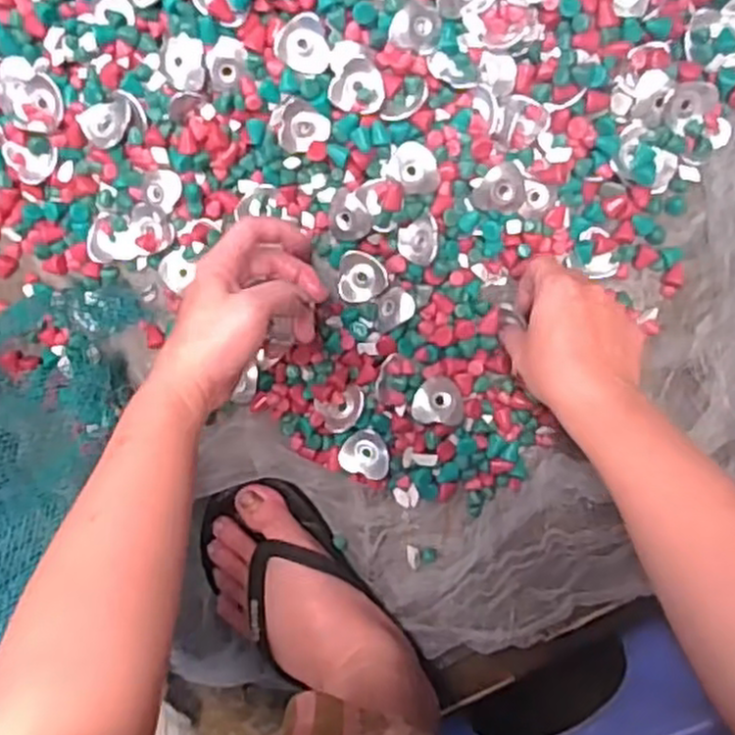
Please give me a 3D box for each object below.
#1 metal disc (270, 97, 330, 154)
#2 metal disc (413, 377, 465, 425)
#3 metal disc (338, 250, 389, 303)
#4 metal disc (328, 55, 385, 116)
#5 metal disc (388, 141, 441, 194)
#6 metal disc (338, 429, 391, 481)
[{"bbox_3d":[-0.047,-0.165,0.521,0.036,0.008,0.034,1,98,4],"label":"metal disc"},{"bbox_3d":[0.049,0.024,0.524,0.035,0.012,0.031,1,98,4],"label":"metal disc"},{"bbox_3d":[-0.003,-0.064,0.537,0.034,0.011,0.035,1,98,4],"label":"metal disc"},{"bbox_3d":[-0.006,-0.185,0.496,0.035,0.010,0.034,1,98,4],"label":"metal disc"},{"bbox_3d":[0.033,-0.135,0.514,0.035,0.004,0.031,40,98,-2],"label":"metal disc"},{"bbox_3d":[-0.001,0.060,0.534,0.035,0.010,0.032,1,98,4],"label":"metal disc"}]

